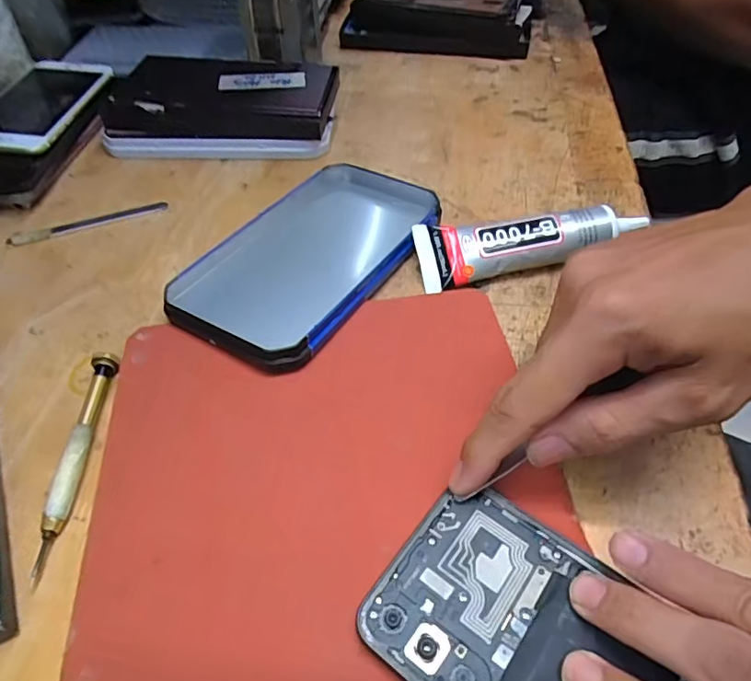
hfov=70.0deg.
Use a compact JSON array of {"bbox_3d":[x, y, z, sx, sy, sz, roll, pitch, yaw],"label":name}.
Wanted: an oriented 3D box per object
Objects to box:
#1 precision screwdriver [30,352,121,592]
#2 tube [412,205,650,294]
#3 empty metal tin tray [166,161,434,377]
[{"bbox_3d":[-0.135,0.051,0.244,0.010,0.010,0.108,-2,49,-2],"label":"precision screwdriver"},{"bbox_3d":[0.093,-0.062,0.328,0.133,0.027,0.038,-9,50,-8],"label":"tube"},{"bbox_3d":[-0.036,-0.056,0.329,0.098,0.016,0.179,24,53,19],"label":"empty metal tin tray"}]

